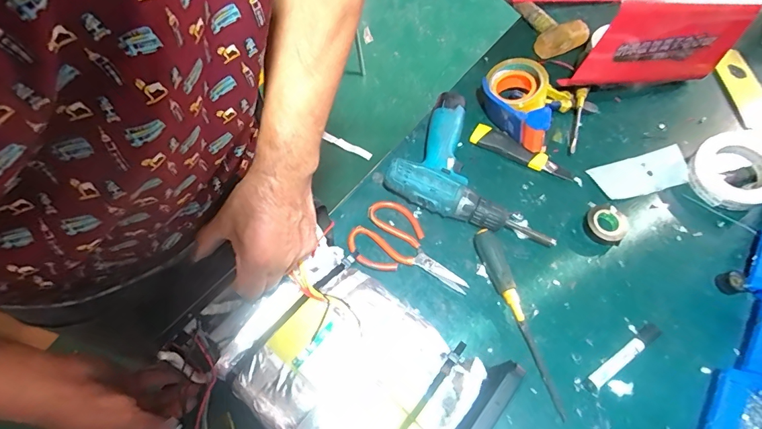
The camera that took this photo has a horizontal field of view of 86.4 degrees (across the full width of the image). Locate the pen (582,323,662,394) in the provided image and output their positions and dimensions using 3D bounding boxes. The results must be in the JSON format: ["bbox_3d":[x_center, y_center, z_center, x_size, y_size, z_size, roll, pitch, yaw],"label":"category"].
[{"bbox_3d":[0.319,0.185,0.529,0.134,0.014,0.019,-31,68,-16],"label":"pen"}]

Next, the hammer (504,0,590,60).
[{"bbox_3d":[0.294,-0.424,0.819,0.080,0.053,0.283,-24,66,-14],"label":"hammer"}]

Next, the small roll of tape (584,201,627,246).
[{"bbox_3d":[0.342,0.014,0.618,0.060,0.023,0.068,28,65,12],"label":"small roll of tape"}]

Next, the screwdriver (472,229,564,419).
[{"bbox_3d":[0.186,0.133,0.540,0.027,0.031,0.251,-17,65,-11],"label":"screwdriver"}]

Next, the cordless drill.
[{"bbox_3d":[0.158,-0.057,0.620,0.257,0.058,0.193,31,66,13],"label":"cordless drill"}]

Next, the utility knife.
[{"bbox_3d":[0.239,-0.097,0.663,0.189,0.030,0.034,25,65,10],"label":"utility knife"}]

